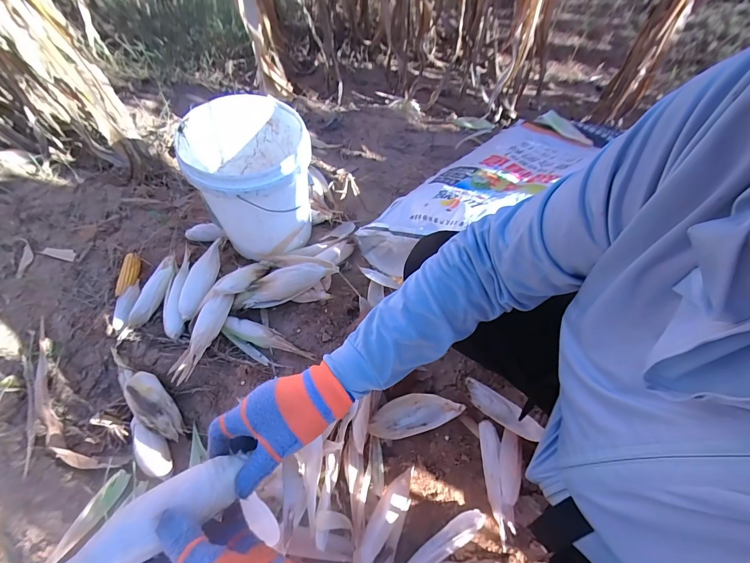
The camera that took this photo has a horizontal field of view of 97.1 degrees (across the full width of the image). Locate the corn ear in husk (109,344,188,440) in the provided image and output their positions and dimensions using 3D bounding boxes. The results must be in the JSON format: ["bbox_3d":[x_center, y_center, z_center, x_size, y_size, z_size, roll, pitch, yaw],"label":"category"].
[{"bbox_3d":[-0.556,0.268,0.799,0.283,0.059,0.079,37,66,26],"label":"corn ear in husk"}]

